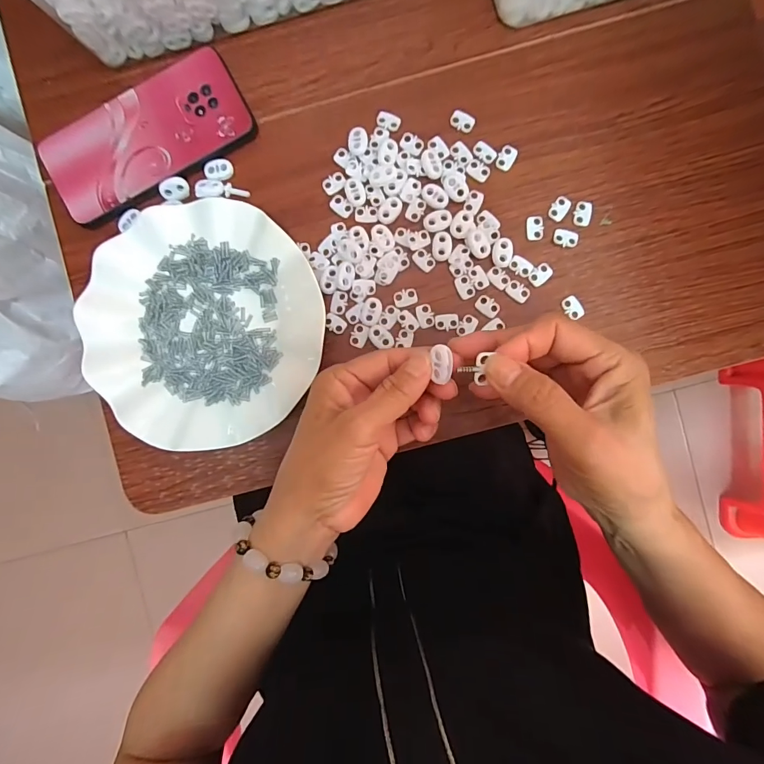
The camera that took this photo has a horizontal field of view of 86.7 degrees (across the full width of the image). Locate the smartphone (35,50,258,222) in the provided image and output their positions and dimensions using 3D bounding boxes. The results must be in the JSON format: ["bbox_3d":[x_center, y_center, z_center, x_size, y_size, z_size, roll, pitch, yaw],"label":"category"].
[{"bbox_3d":[-0.188,-0.195,0.321,0.163,0.004,0.080,-26,91,1],"label":"smartphone"}]

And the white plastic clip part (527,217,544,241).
[{"bbox_3d":[0.122,-0.123,0.321,0.013,0.004,0.019,-2,91,0],"label":"white plastic clip part"}]

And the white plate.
[{"bbox_3d":[-0.138,-0.044,0.314,0.179,0.023,0.183,0,91,0],"label":"white plate"}]

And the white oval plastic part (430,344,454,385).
[{"bbox_3d":[0.034,-0.011,0.226,0.010,0.008,0.020,-6,91,0],"label":"white oval plastic part"}]

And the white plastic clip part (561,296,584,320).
[{"bbox_3d":[0.152,-0.059,0.322,0.012,0.004,0.019,-37,91,1],"label":"white plastic clip part"}]

